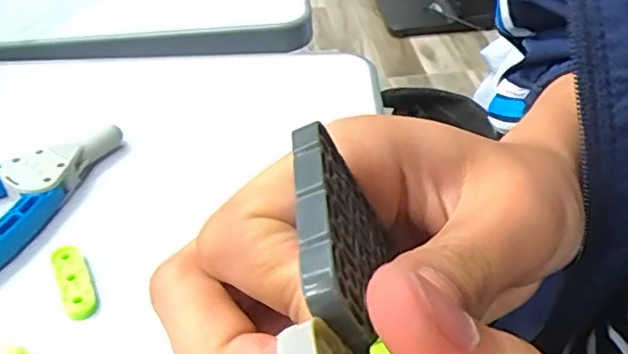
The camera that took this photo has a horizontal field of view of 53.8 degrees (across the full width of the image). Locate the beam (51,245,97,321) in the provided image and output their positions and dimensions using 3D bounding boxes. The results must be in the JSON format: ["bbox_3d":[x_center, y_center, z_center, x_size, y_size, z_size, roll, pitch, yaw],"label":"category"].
[{"bbox_3d":[-0.096,0.041,0.248,0.012,0.005,0.037,-21,44,-20],"label":"beam"}]

